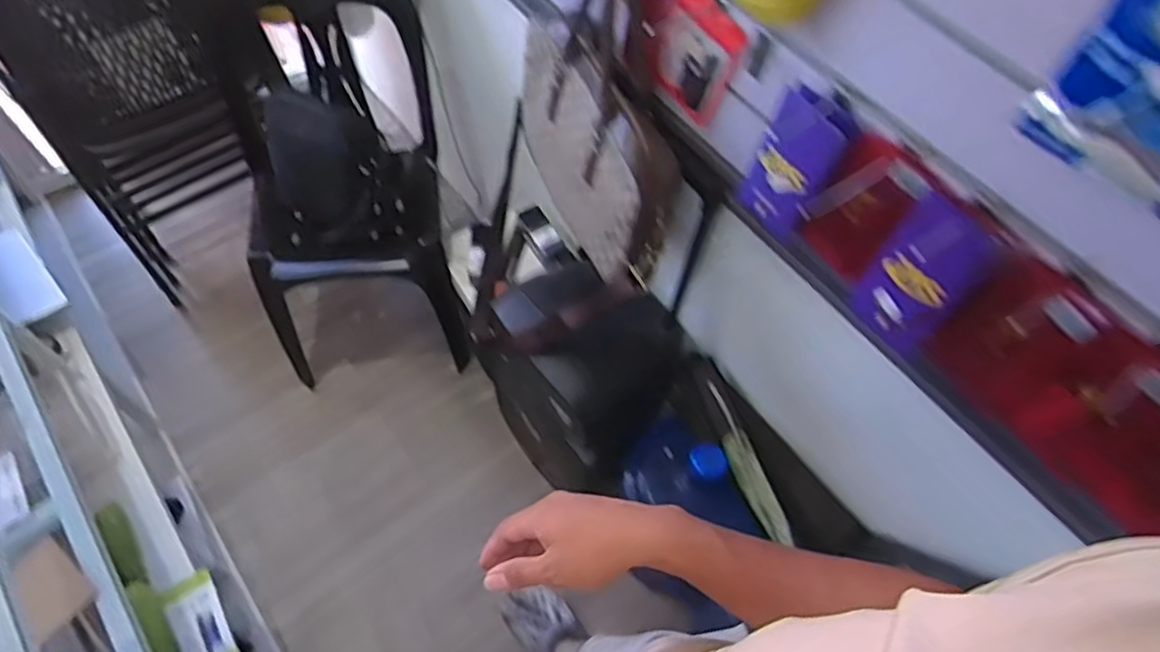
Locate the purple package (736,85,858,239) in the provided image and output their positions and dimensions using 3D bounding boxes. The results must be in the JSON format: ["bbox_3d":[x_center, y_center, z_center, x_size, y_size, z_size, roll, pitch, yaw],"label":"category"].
[{"bbox_3d":[0.228,-0.170,0.748,0.029,0.185,0.091,-31,66,-20],"label":"purple package"}]

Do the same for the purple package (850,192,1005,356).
[{"bbox_3d":[0.332,-0.048,0.678,0.027,0.168,0.087,-34,68,-22],"label":"purple package"}]

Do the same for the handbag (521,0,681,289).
[{"bbox_3d":[0.028,-0.276,0.937,0.096,0.365,0.347,-21,63,-16],"label":"handbag"}]

